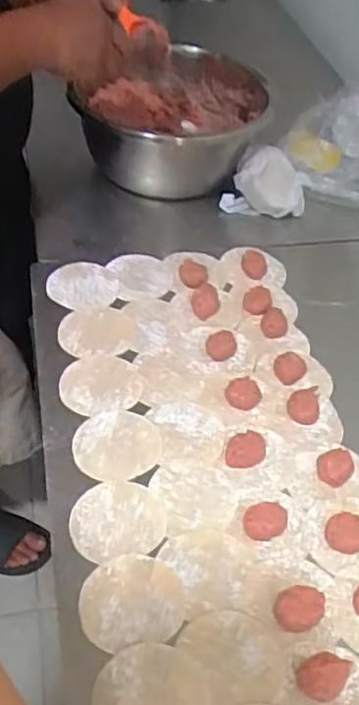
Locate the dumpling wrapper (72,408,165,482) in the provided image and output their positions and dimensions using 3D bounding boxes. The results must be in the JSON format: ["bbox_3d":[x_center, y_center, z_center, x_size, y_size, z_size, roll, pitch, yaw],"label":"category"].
[{"bbox_3d":[-0.061,0.091,0.640,0.083,0.004,0.081,5,48,-5],"label":"dumpling wrapper"}]

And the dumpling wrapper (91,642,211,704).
[{"bbox_3d":[-0.022,0.259,0.490,0.085,0.007,0.072,-6,49,-13],"label":"dumpling wrapper"}]

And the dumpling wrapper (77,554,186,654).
[{"bbox_3d":[-0.039,0.204,0.536,0.085,0.004,0.072,-7,49,-12],"label":"dumpling wrapper"}]

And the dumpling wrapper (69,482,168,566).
[{"bbox_3d":[-0.055,0.151,0.586,0.084,0.006,0.073,-9,49,-14],"label":"dumpling wrapper"}]

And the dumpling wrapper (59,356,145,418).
[{"bbox_3d":[-0.083,0.033,0.688,0.084,0.004,0.077,3,47,-3],"label":"dumpling wrapper"}]

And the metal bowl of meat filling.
[{"bbox_3d":[-0.005,-0.327,0.953,0.271,0.120,0.268,3,47,-3],"label":"metal bowl of meat filling"}]

